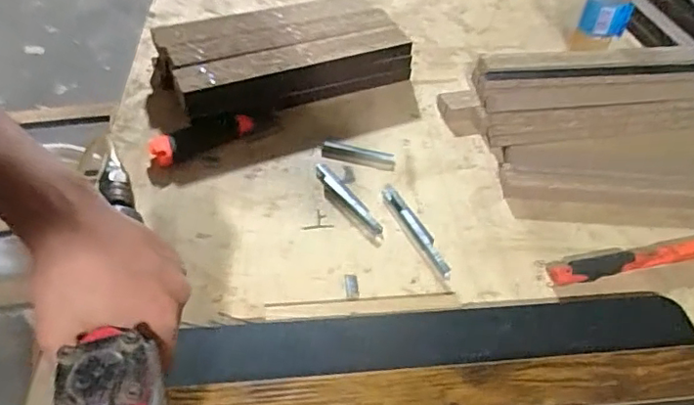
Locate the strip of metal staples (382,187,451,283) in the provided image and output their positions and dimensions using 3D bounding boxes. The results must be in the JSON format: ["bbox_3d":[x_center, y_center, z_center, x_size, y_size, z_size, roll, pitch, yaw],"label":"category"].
[{"bbox_3d":[0.073,0.026,0.596,0.017,0.013,0.131,-17,50,-20],"label":"strip of metal staples"}]

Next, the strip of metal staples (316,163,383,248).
[{"bbox_3d":[-0.001,-0.001,0.618,0.024,0.005,0.125,-24,52,-25],"label":"strip of metal staples"}]

